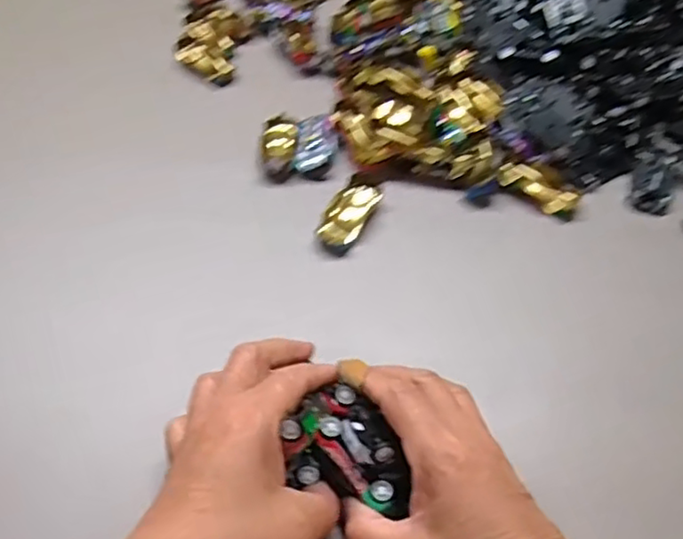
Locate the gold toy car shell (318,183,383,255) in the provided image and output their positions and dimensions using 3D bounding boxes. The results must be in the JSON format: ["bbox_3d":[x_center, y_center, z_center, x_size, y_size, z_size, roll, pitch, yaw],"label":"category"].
[{"bbox_3d":[0.005,-0.039,0.469,0.029,0.013,0.064,20,53,17],"label":"gold toy car shell"}]

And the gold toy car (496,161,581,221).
[{"bbox_3d":[0.148,-0.062,0.492,0.064,0.015,0.034,34,58,26],"label":"gold toy car"}]

